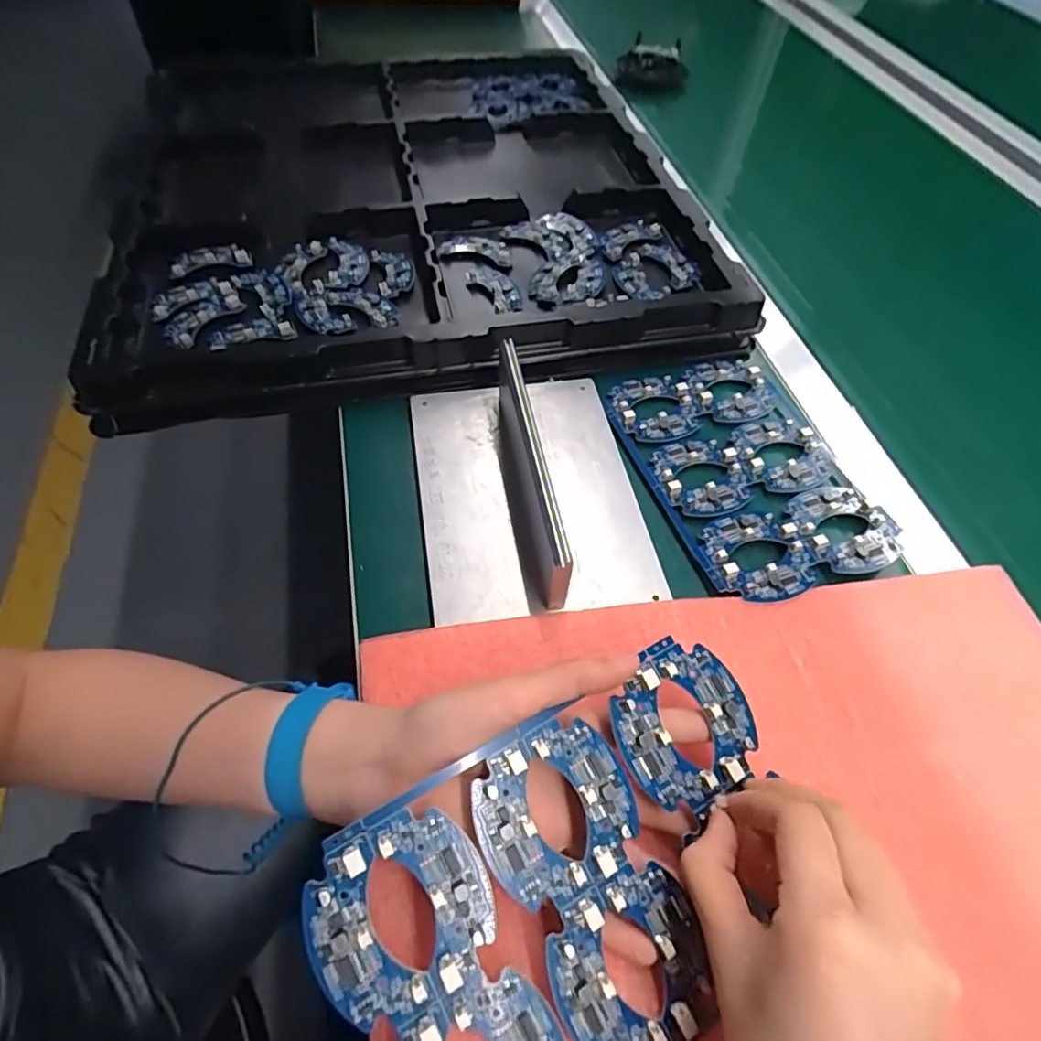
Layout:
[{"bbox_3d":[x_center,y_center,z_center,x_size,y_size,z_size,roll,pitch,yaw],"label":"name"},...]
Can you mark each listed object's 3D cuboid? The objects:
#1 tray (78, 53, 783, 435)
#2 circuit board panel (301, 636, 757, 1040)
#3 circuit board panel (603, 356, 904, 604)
[{"bbox_3d":[-0.108,-0.327,0.571,0.497,0.044,0.530,-9,56,-10],"label":"tray"},{"bbox_3d":[0.030,0.150,0.236,0.197,0.010,0.136,-25,79,-19],"label":"circuit board panel"},{"bbox_3d":[0.155,-0.039,0.412,0.131,0.015,0.199,-14,57,-14],"label":"circuit board panel"}]

